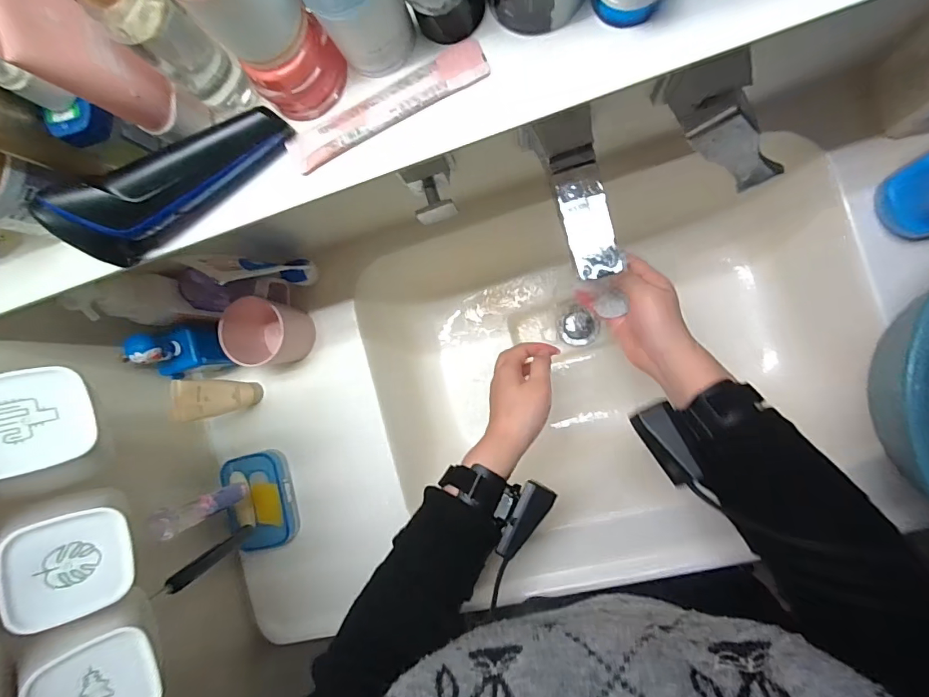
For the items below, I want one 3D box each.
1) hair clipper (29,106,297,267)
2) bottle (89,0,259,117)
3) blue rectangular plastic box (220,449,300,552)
[{"bbox_3d":[-0.179,-0.104,0.274,0.144,0.051,0.030,-34,85,9],"label":"hair clipper"},{"bbox_3d":[-0.158,-0.167,0.248,0.025,0.113,0.031,39,97,7],"label":"bottle"},{"bbox_3d":[-0.246,0.185,0.551,0.073,0.019,0.114,-16,87,-9],"label":"blue rectangular plastic box"}]

